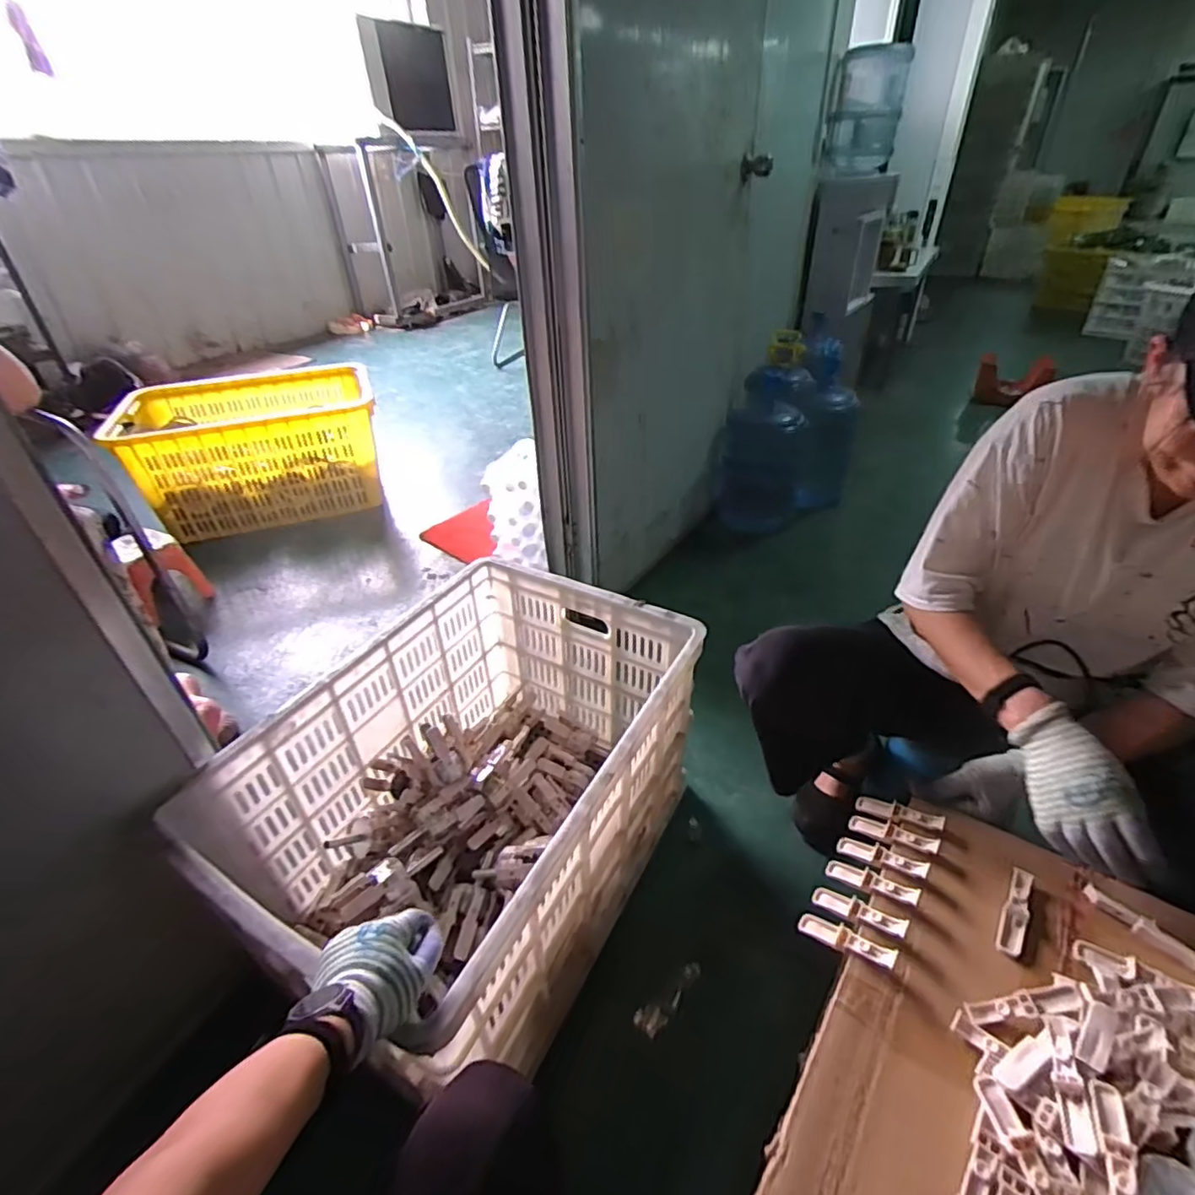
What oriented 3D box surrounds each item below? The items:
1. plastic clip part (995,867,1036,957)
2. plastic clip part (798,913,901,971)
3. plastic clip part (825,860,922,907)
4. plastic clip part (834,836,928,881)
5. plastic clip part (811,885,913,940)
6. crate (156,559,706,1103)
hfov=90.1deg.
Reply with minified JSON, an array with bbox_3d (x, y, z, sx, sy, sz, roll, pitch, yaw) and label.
[{"bbox_3d":[0.458,0.342,0.652,0.023,0.015,0.099,23,43,30],"label":"plastic clip part"},{"bbox_3d":[0.268,0.371,0.645,0.100,0.019,0.029,2,30,44],"label":"plastic clip part"},{"bbox_3d":[0.316,0.330,0.693,0.026,0.014,0.102,-35,21,-36],"label":"plastic clip part"},{"bbox_3d":[0.341,0.312,0.717,0.028,0.012,0.102,-33,20,-35],"label":"plastic clip part"},{"bbox_3d":[0.292,0.350,0.667,0.102,0.012,0.028,0,28,47],"label":"plastic clip part"},{"bbox_3d":[-0.183,0.313,0.982,0.497,0.390,0.654,19,41,26],"label":"crate"}]

